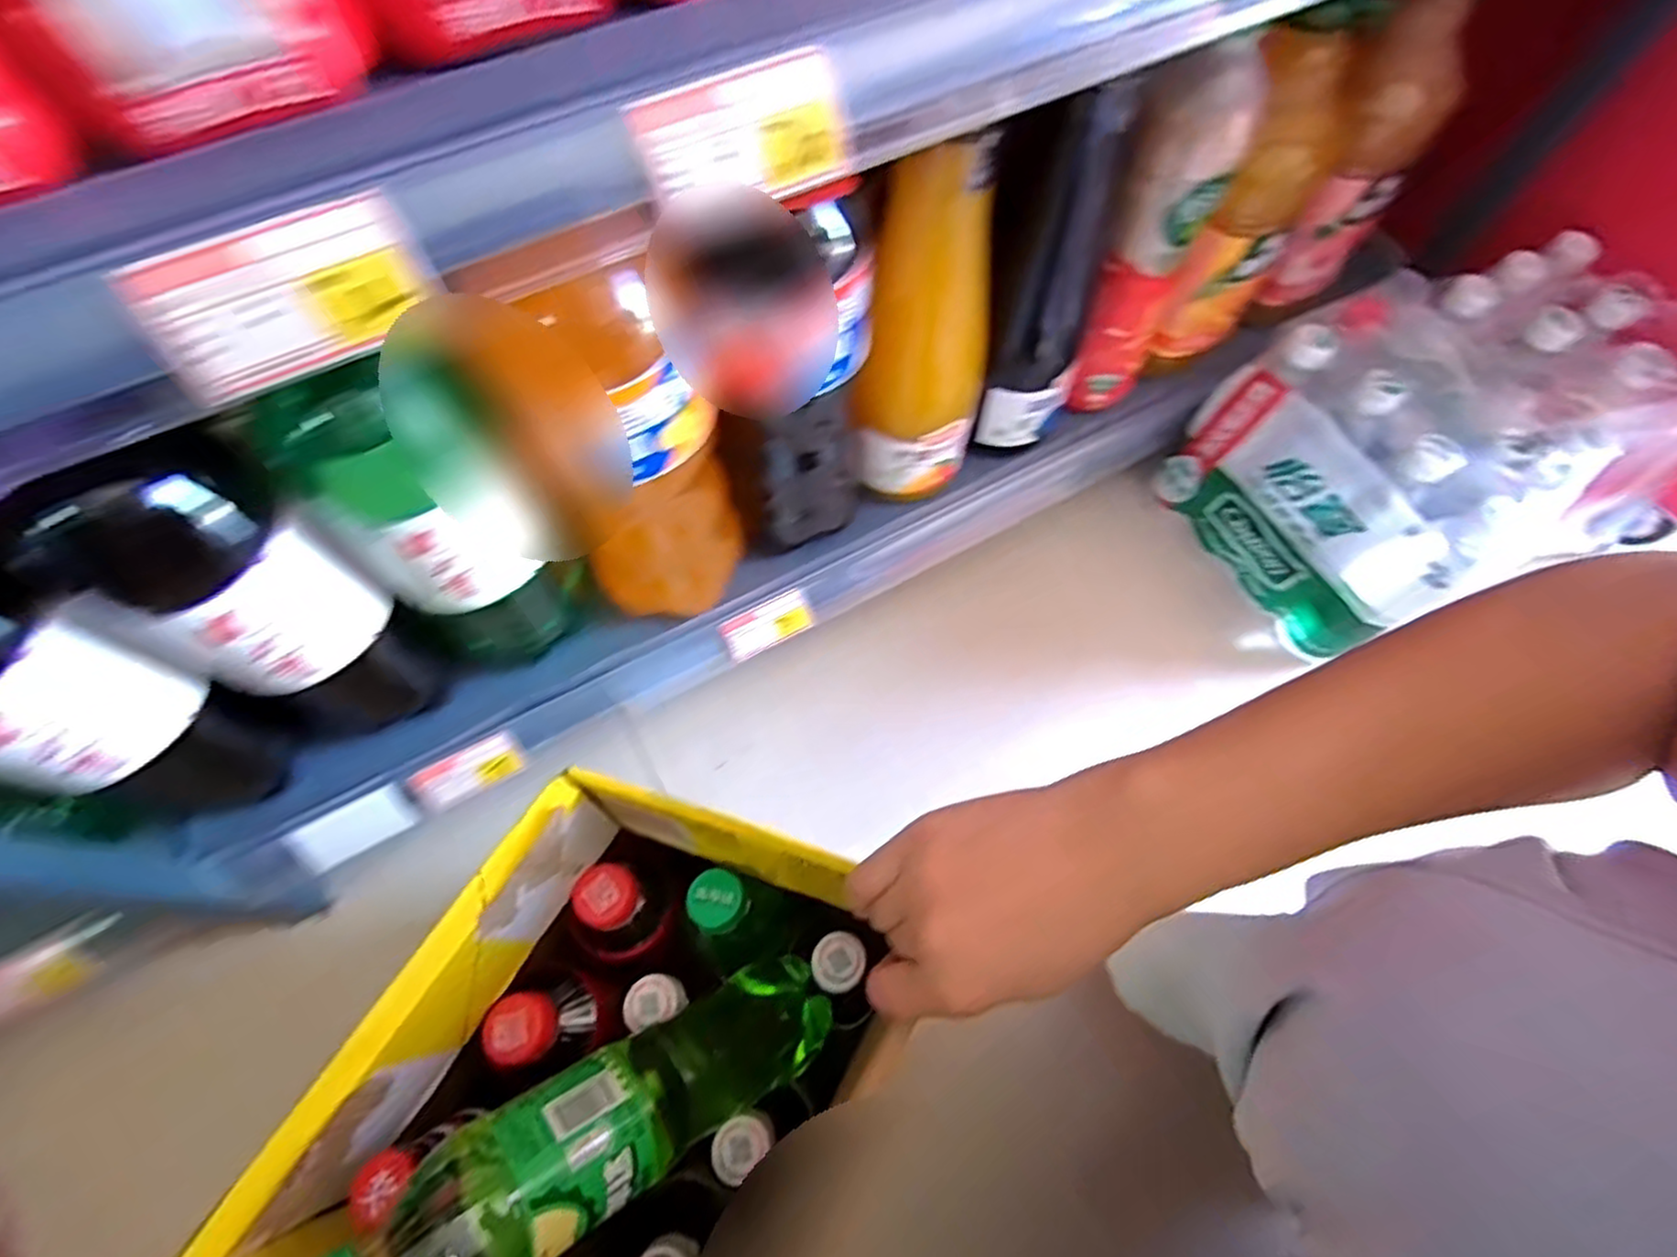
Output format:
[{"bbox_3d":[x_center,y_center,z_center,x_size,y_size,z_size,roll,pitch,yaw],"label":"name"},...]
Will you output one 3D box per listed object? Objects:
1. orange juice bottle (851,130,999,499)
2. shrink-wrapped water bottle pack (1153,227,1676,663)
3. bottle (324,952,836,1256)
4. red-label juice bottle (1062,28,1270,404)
[{"bbox_3d":[0.063,-0.200,0.501,0.086,0.269,0.090,16,67,6],"label":"orange juice bottle"},{"bbox_3d":[0.532,-0.156,0.637,0.356,0.217,0.236,-19,68,-9],"label":"shrink-wrapped water bottle pack"},{"bbox_3d":[-0.106,0.235,0.342,0.241,0.074,0.062,-4,56,-52],"label":"bottle"},{"bbox_3d":[0.226,-0.277,0.541,0.069,0.248,0.090,30,69,12],"label":"red-label juice bottle"}]

